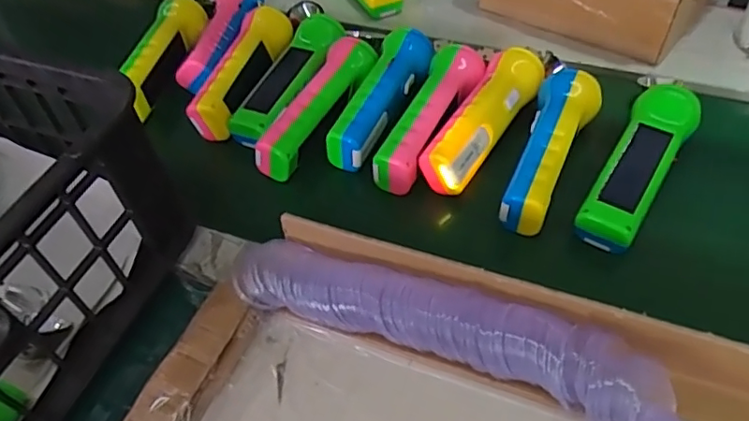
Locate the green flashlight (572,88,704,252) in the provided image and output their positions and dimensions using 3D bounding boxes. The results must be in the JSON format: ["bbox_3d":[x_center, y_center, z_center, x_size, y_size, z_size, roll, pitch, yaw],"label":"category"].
[{"bbox_3d":[0.211,-0.037,0.450,0.046,0.041,0.158,25,57,23],"label":"green flashlight"}]

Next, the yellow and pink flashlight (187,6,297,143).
[{"bbox_3d":[-0.131,-0.139,0.566,0.047,0.036,0.172,26,52,-7],"label":"yellow and pink flashlight"}]

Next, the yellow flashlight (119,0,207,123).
[{"bbox_3d":[-0.218,-0.172,0.595,0.048,0.039,0.188,6,51,10],"label":"yellow flashlight"}]

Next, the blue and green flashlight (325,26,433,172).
[{"bbox_3d":[0.009,-0.106,0.523,0.045,0.041,0.163,15,53,16],"label":"blue and green flashlight"}]

